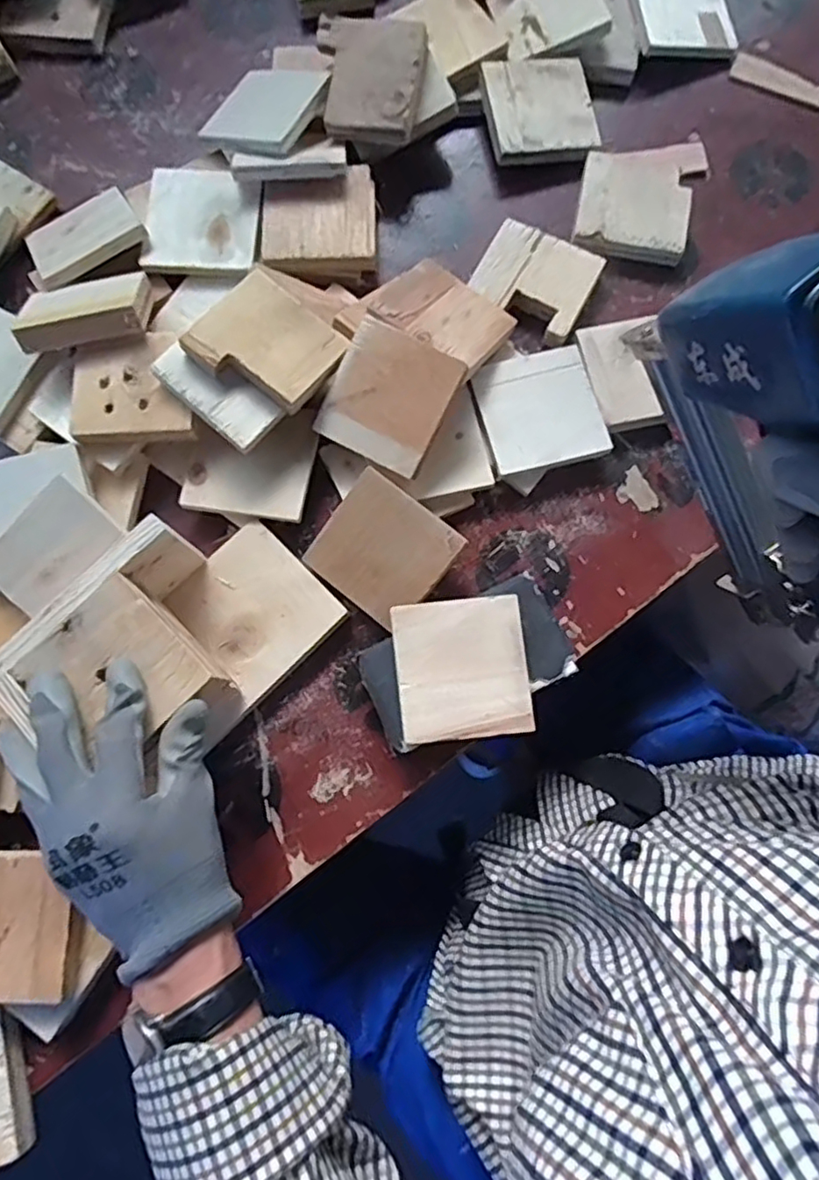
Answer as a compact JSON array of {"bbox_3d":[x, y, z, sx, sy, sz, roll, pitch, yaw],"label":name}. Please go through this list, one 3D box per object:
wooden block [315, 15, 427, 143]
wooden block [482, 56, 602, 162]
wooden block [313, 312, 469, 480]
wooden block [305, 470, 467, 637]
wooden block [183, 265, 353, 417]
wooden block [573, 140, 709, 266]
[{"bbox_3d":[-0.034,-0.413,0.541,0.086,0.013,0.087,9,96,10],"label":"wooden block"},{"bbox_3d":[0.112,-0.413,0.571,0.091,0.014,0.094,-7,78,-1],"label":"wooden block"},{"bbox_3d":[-0.015,-0.140,0.484,0.085,0.009,0.089,31,106,8],"label":"wooden block"},{"bbox_3d":[-0.019,-0.029,0.481,0.088,0.009,0.086,39,98,7],"label":"wooden block"},{"bbox_3d":[-0.100,-0.179,0.484,0.092,0.014,0.085,36,70,-3],"label":"wooden block"},{"bbox_3d":[0.194,-0.336,0.563,0.095,0.025,0.125,16,79,4],"label":"wooden block"}]

